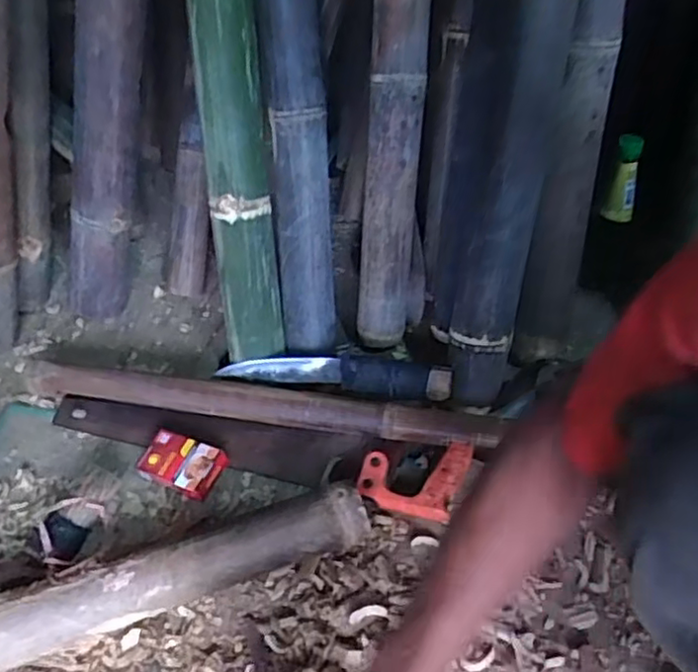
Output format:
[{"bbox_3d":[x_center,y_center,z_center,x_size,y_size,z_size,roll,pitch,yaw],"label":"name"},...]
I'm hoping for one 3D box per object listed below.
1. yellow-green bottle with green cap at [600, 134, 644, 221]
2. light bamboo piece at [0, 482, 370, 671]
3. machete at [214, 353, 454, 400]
[{"bbox_3d":[0.344,-0.198,0.829,0.036,0.115,0.032,14,49,18],"label":"yellow-green bottle with green cap"},{"bbox_3d":[-0.179,0.241,0.652,0.407,0.071,0.061,-16,47,-11],"label":"light bamboo piece"},{"bbox_3d":[-0.018,0.040,0.792,0.275,0.047,0.027,7,47,11],"label":"machete"}]

